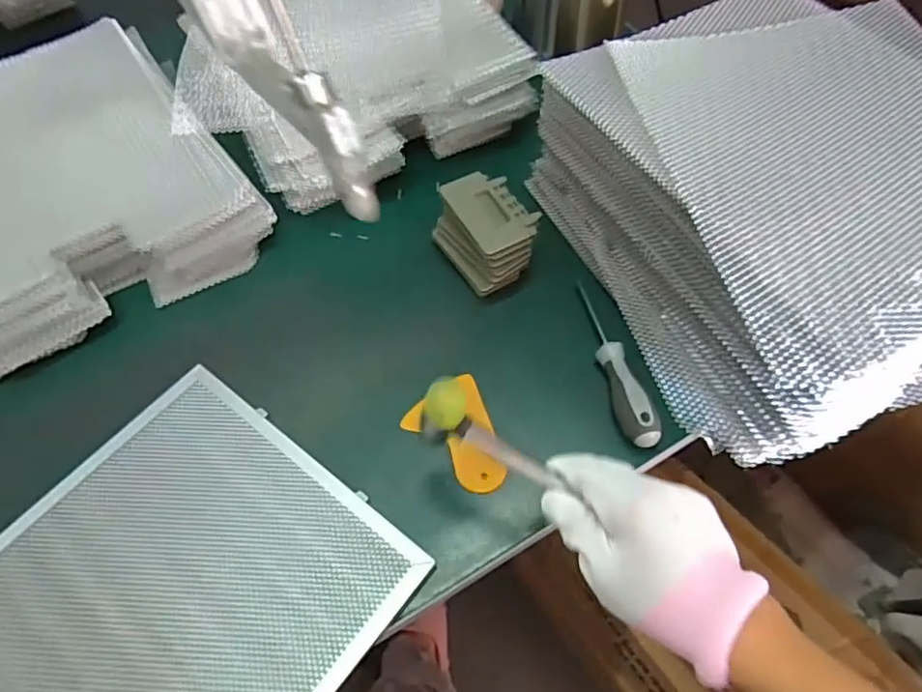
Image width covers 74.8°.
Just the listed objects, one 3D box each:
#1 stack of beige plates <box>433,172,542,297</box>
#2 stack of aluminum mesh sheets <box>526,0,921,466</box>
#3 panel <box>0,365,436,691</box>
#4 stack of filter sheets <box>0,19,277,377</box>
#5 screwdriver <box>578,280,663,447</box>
[{"bbox_3d":[0.020,-0.099,0.521,0.059,0.066,0.088,-30,62,-15],"label":"stack of beige plates"},{"bbox_3d":[0.261,-0.112,0.475,0.285,0.131,0.376,-19,60,-9],"label":"stack of aluminum mesh sheets"},{"bbox_3d":[-0.219,0.195,0.390,0.252,0.015,0.330,34,65,20],"label":"panel"},{"bbox_3d":[-0.378,-0.156,0.571,0.276,0.076,0.326,-32,63,-16],"label":"stack of filter sheets"},{"bbox_3d":[0.119,0.008,0.476,0.023,0.025,0.152,-14,59,-6],"label":"screwdriver"}]

